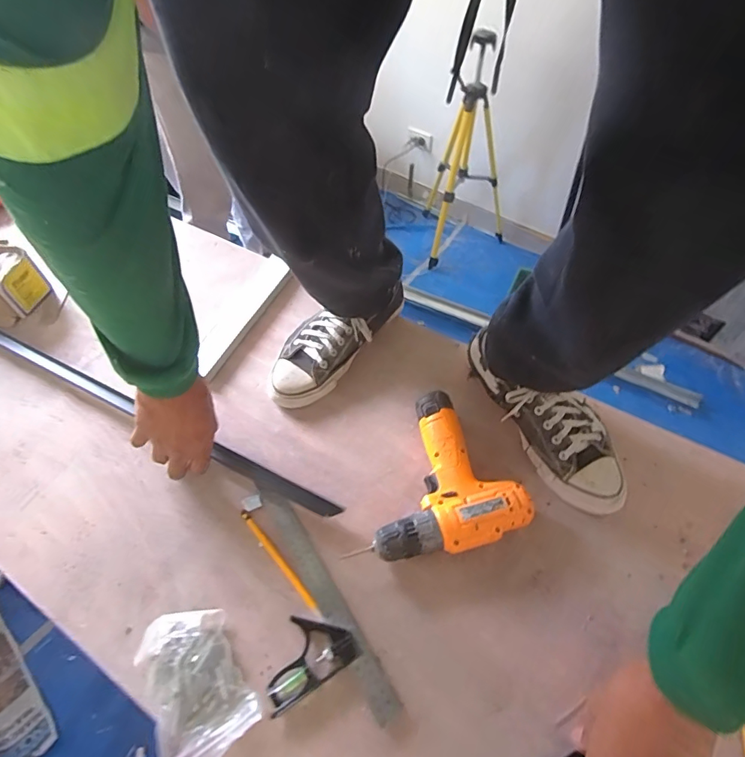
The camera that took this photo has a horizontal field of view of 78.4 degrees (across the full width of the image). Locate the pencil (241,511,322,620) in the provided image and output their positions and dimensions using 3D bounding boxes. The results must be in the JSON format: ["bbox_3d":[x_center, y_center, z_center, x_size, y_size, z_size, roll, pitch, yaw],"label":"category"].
[{"bbox_3d":[-0.108,0.211,0.529,0.010,0.012,0.154,-36,61,-23],"label":"pencil"}]

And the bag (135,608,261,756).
[{"bbox_3d":[-0.176,0.301,0.449,0.092,0.020,0.144,-28,58,-19],"label":"bag"}]

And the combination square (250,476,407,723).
[{"bbox_3d":[-0.090,0.244,0.492,0.102,0.015,0.278,-27,58,-19],"label":"combination square"}]

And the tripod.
[{"bbox_3d":[0.395,-0.837,1.733,0.329,0.791,0.372,-2,53,-1],"label":"tripod"}]

